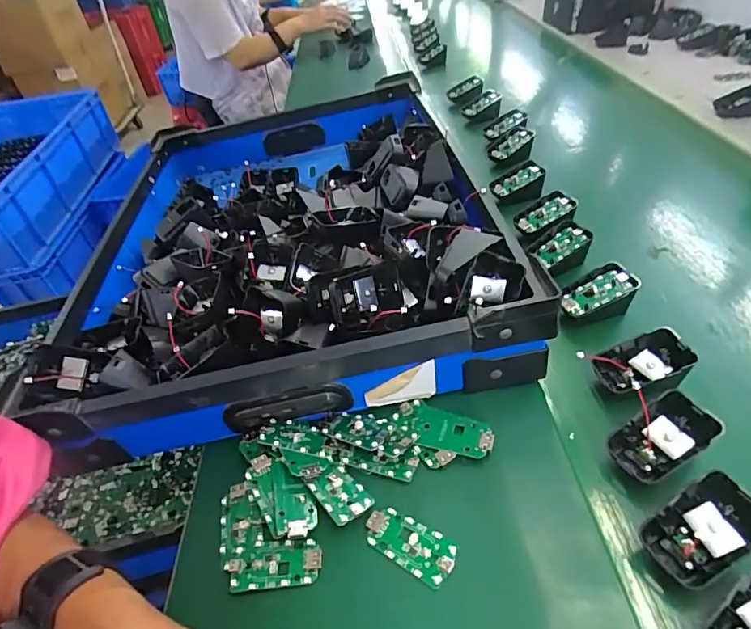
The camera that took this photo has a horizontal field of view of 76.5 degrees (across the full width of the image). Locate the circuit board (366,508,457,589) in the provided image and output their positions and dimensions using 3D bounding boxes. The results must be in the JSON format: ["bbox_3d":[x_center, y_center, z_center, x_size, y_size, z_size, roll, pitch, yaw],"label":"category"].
[{"bbox_3d":[0.023,0.157,0.326,0.063,0.009,0.032,19,49,29],"label":"circuit board"}]

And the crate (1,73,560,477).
[{"bbox_3d":[-0.110,-0.138,0.605,0.427,0.124,0.618,-9,43,-1],"label":"crate"}]

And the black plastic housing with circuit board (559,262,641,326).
[{"bbox_3d":[0.208,-0.014,0.458,0.067,0.047,0.039,-18,42,-9],"label":"black plastic housing with circuit board"}]

